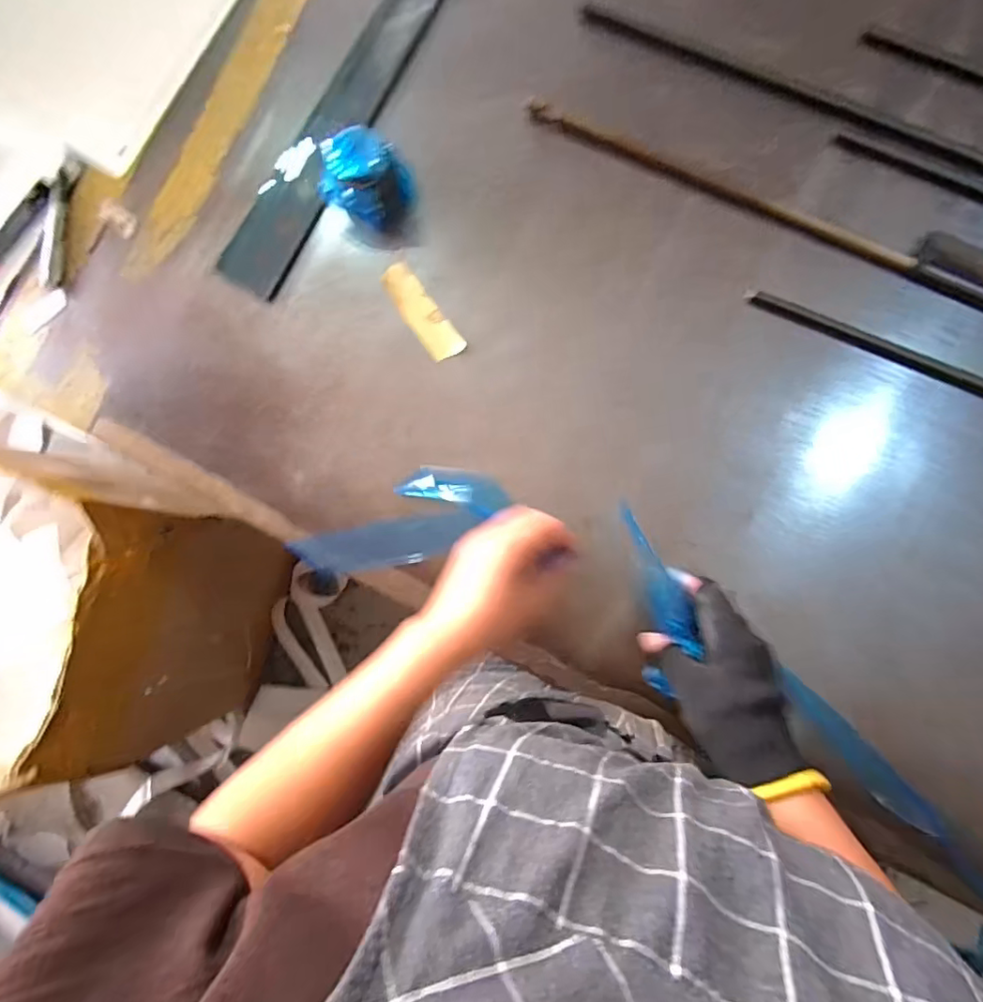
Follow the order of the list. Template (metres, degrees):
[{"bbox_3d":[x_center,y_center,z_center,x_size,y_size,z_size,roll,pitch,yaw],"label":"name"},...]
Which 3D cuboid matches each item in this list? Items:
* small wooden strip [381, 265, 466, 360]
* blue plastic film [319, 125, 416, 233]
[{"bbox_3d":[-0.066,-0.178,0.526,0.032,0.004,0.105,-37,85,1],"label":"small wooden strip"},{"bbox_3d":[-0.117,-0.299,0.513,0.076,0.046,0.071,0,86,4],"label":"blue plastic film"}]

